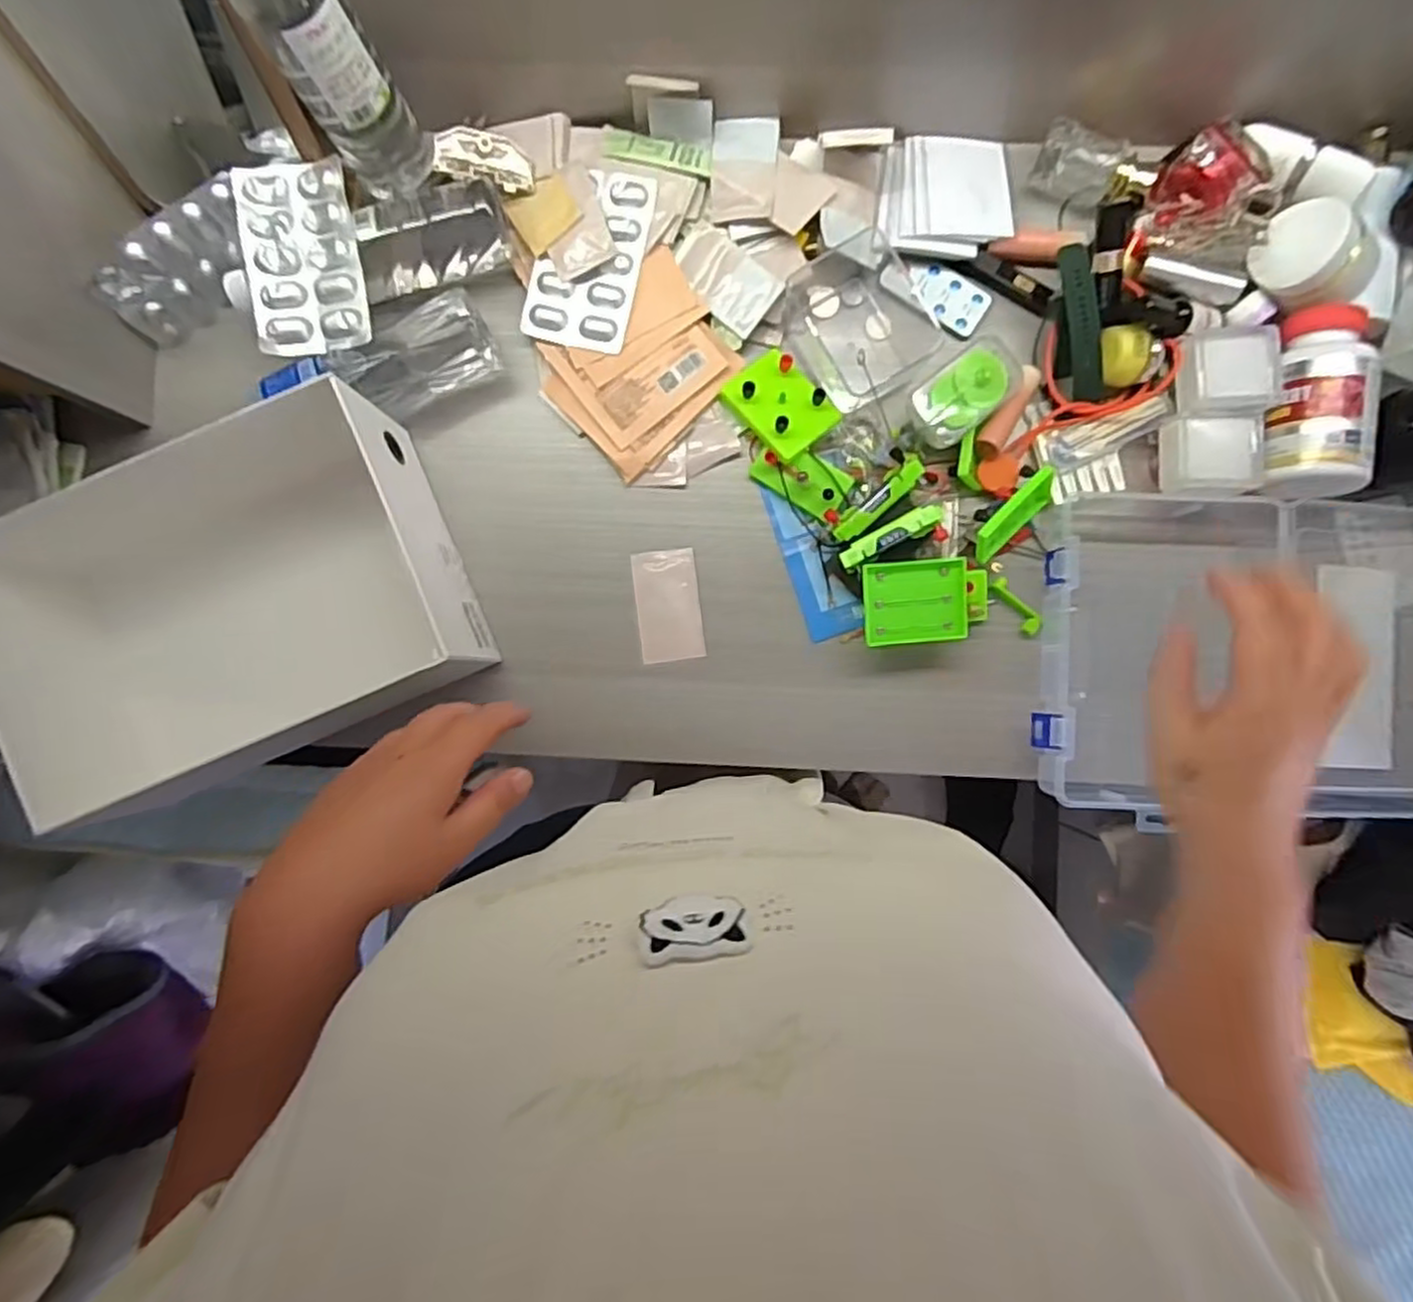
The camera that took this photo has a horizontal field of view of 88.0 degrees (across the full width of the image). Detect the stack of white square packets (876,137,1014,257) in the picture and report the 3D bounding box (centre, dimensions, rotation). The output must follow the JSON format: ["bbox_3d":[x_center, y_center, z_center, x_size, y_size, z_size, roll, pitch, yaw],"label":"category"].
[{"bbox_3d":[0.183,-0.356,0.570,0.101,0.012,0.103,2,76,2],"label":"stack of white square packets"}]

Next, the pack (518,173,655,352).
[{"bbox_3d":[-0.092,-0.305,0.567,0.084,0.011,0.134,13,89,2],"label":"pack"}]

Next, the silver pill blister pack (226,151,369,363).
[{"bbox_3d":[-0.292,-0.284,0.530,0.079,0.014,0.135,-8,93,0],"label":"silver pill blister pack"}]

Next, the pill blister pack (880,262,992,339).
[{"bbox_3d":[0.180,-0.282,0.574,0.083,0.007,0.040,30,89,2],"label":"pill blister pack"}]

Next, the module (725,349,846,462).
[{"bbox_3d":[0.058,-0.187,0.558,0.062,0.022,0.073,-44,88,0],"label":"module"}]

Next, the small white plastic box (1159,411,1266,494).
[{"bbox_3d":[0.369,-0.143,0.539,0.061,0.032,0.056,0,88,1],"label":"small white plastic box"}]

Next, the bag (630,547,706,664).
[{"bbox_3d":[-0.030,-0.036,0.579,0.050,0.004,0.086,-7,87,4],"label":"bag"}]

